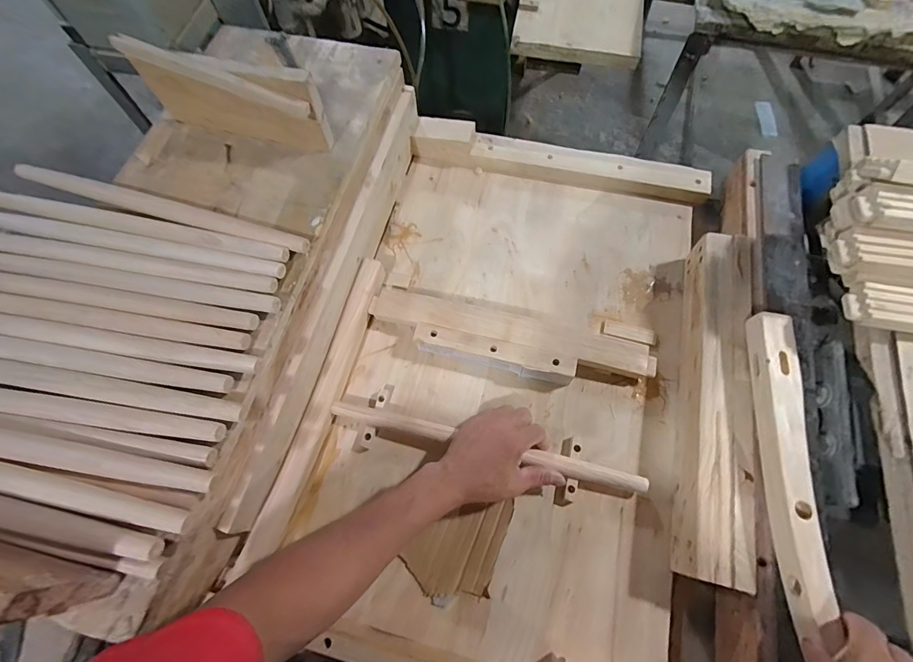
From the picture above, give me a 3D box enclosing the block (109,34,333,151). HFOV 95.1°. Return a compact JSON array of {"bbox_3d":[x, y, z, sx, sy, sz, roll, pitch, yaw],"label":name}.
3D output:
[{"bbox_3d":[-0.285,-0.294,0.534,0.231,0.126,0.033,11,68,6],"label":"block"}]

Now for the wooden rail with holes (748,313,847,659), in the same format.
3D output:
[{"bbox_3d":[0.364,0.134,0.458,0.040,0.029,0.320,7,69,4],"label":"wooden rail with holes"}]

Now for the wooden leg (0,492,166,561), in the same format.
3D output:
[{"bbox_3d":[-0.452,0.153,0.376,0.390,0.028,0.030,10,68,5],"label":"wooden leg"}]

